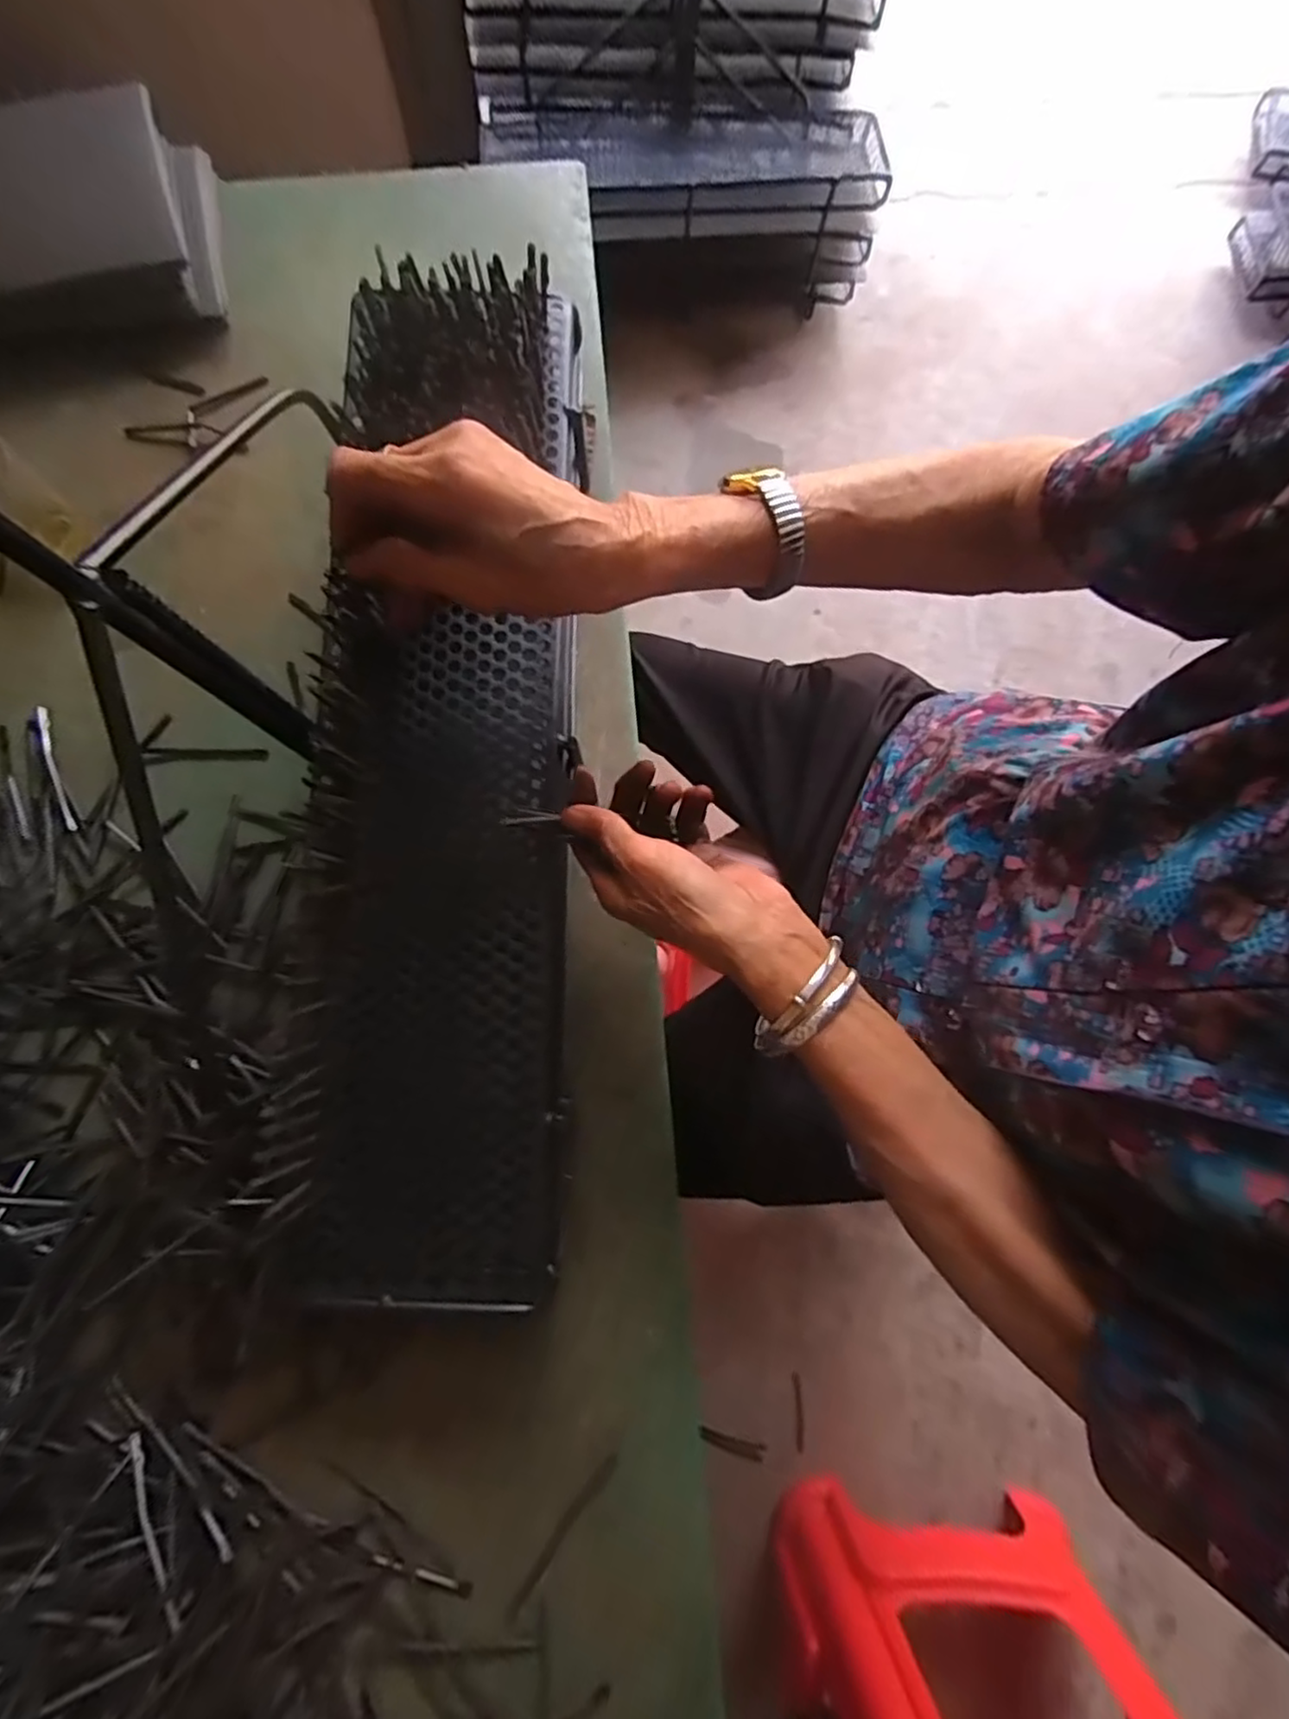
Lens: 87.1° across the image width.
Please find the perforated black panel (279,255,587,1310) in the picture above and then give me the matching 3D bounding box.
[{"bbox_3d":[-0.112,-0.065,0.388,0.138,0.043,0.589,1,83,-1],"label":"perforated black panel"}]

